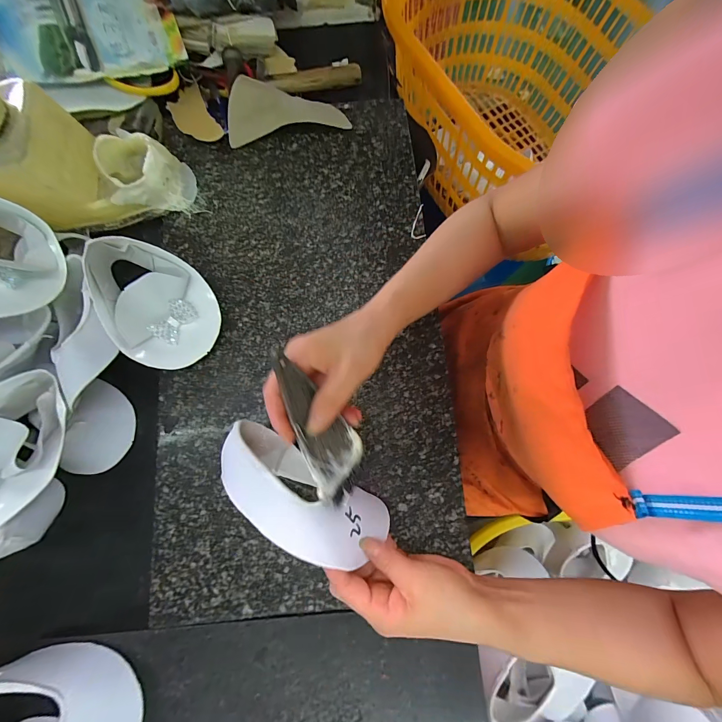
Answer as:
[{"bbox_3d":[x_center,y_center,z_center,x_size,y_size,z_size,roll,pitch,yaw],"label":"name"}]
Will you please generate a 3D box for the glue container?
[{"bbox_3d":[-0.276,-0.245,0.414,0.095,0.060,0.085,-10,80,-1],"label":"glue container"}]

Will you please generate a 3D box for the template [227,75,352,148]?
[{"bbox_3d":[-0.101,-0.346,0.437,0.164,0.048,0.071,-8,80,-1],"label":"template"}]

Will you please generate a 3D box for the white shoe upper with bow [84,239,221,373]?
[{"bbox_3d":[-0.249,-0.079,0.386,0.177,0.055,0.108,39,82,7],"label":"white shoe upper with bow"}]

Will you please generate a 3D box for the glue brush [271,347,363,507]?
[{"bbox_3d":[-0.033,0.050,0.257,0.045,0.026,0.134,-23,109,-3],"label":"glue brush"}]

